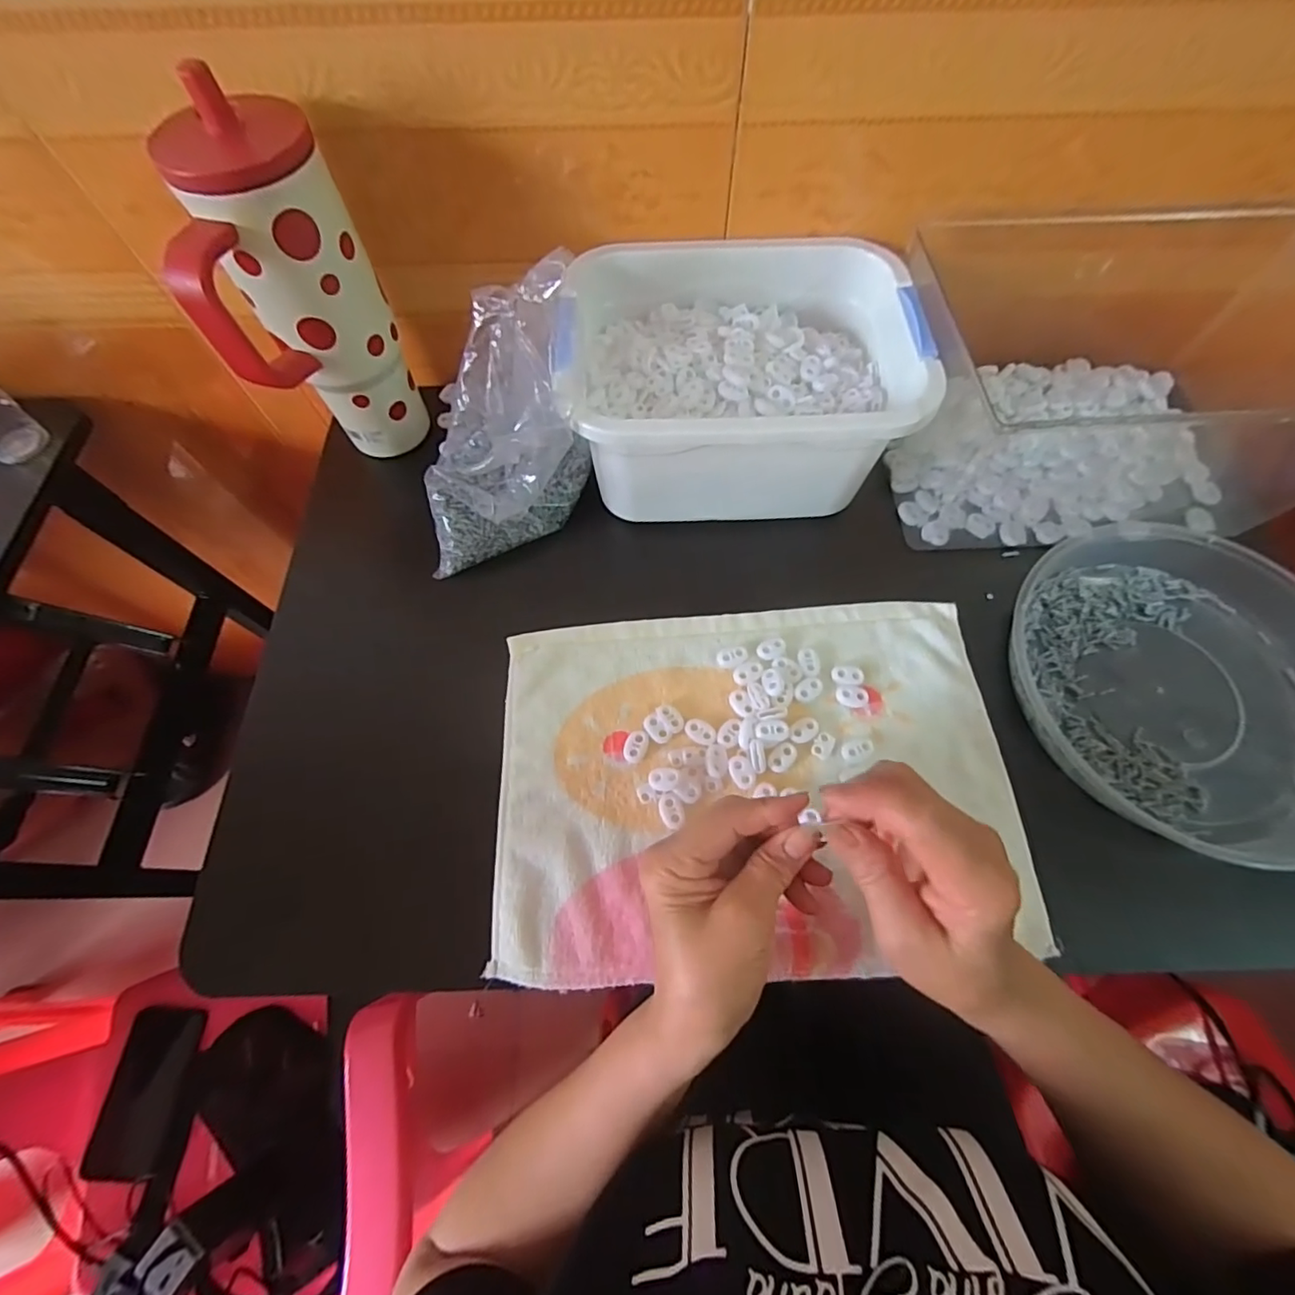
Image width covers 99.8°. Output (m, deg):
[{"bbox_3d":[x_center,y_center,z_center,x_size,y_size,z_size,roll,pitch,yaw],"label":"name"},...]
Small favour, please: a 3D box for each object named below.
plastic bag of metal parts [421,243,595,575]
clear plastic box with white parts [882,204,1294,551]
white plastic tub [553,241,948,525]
[{"bbox_3d":[-0.109,-0.155,0.394,0.139,0.143,0.113,-13,65,-4],"label":"plastic bag of metal parts"},{"bbox_3d":[0.369,-0.200,0.422,0.326,0.121,0.202,-1,65,1],"label":"clear plastic box with white parts"},{"bbox_3d":[0.067,-0.202,0.417,0.237,0.099,0.186,-2,65,1],"label":"white plastic tub"}]

